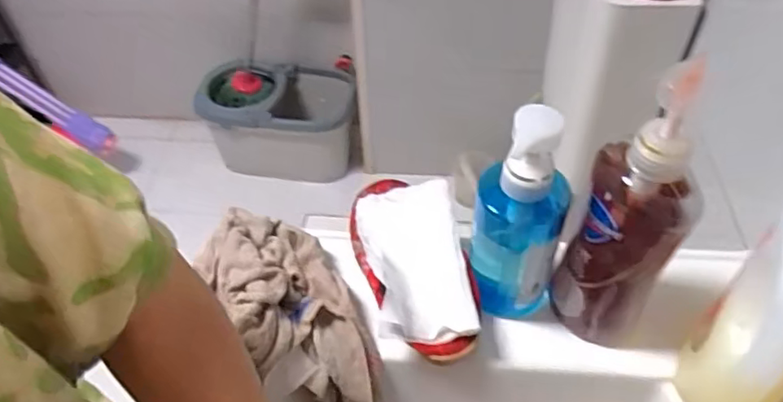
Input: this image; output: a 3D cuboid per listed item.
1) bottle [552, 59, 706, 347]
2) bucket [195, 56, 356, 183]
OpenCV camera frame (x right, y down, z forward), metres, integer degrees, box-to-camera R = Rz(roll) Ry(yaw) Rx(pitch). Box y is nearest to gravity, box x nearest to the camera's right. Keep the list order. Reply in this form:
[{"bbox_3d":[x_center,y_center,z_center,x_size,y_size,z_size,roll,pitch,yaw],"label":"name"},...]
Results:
[{"bbox_3d":[0.165,0.018,0.413,0.065,0.237,0.051,23,52,21],"label":"bottle"},{"bbox_3d":[-0.319,-0.203,1.695,0.405,0.313,0.223,1,48,3],"label":"bucket"}]

